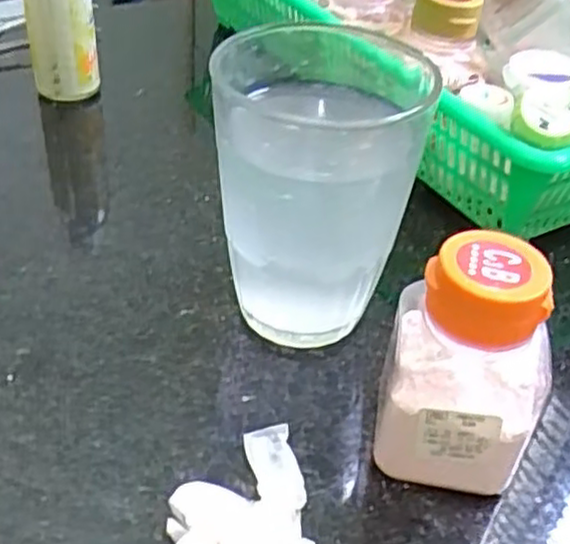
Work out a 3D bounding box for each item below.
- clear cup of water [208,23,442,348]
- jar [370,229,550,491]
[{"bbox_3d":[0.010,-0.025,0.250,0.061,0.097,0.065,2,40,-2],"label":"clear cup of water"},{"bbox_3d":[0.051,0.028,0.210,0.043,0.073,0.033,12,41,10],"label":"jar"}]

